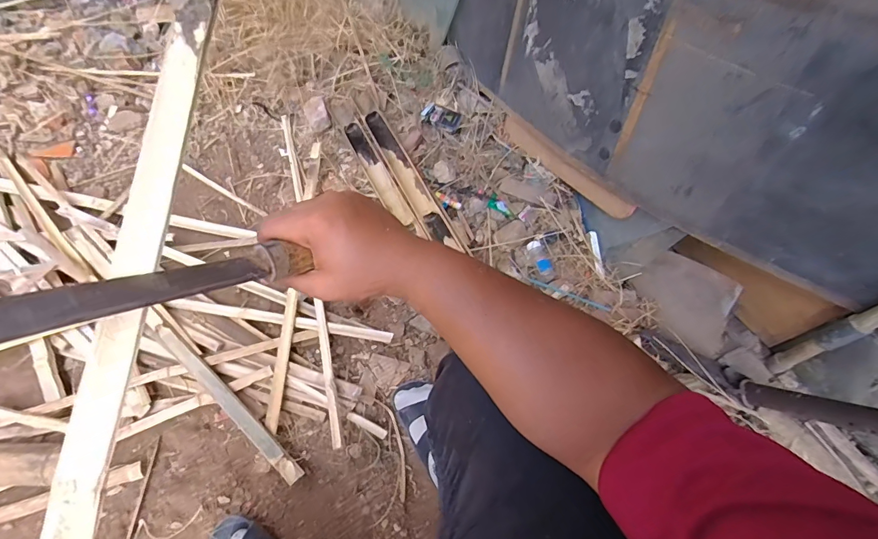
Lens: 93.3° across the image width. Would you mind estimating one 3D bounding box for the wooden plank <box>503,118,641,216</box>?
[{"bbox_3d":[0.288,-0.247,0.970,0.018,0.073,0.404,-30,55,-15],"label":"wooden plank"}]

